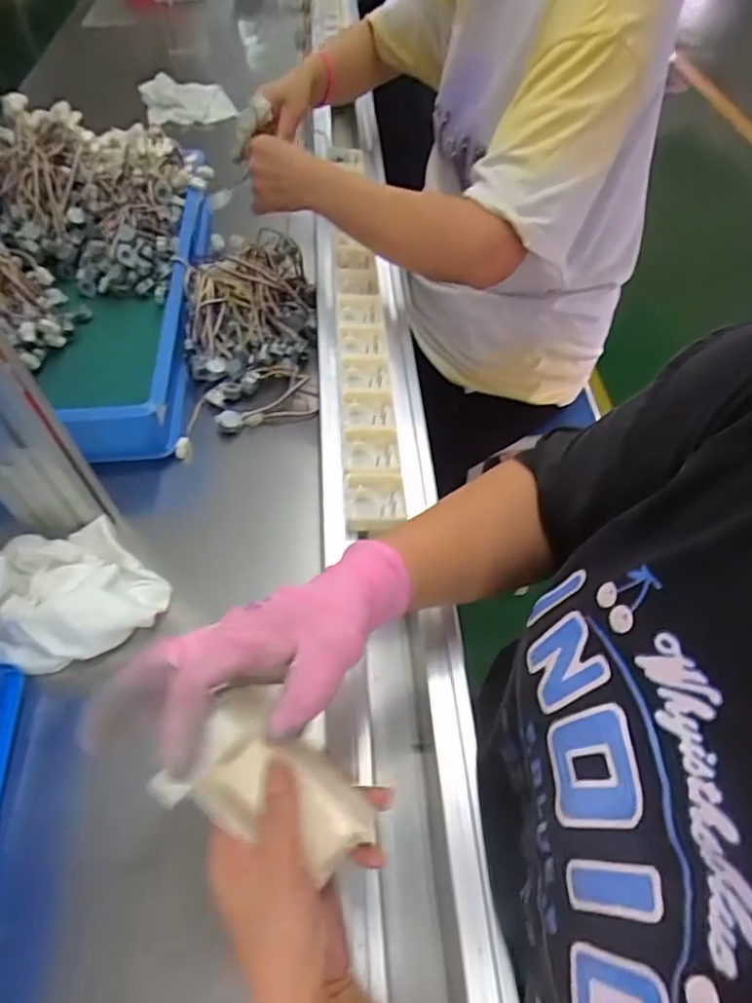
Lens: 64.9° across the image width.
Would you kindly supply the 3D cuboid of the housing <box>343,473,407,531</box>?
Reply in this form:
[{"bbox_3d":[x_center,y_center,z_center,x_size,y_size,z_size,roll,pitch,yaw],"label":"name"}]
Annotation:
[{"bbox_3d":[0.000,0.000,0.517,0.052,0.018,0.055,-5,54,-2],"label":"housing"}]

